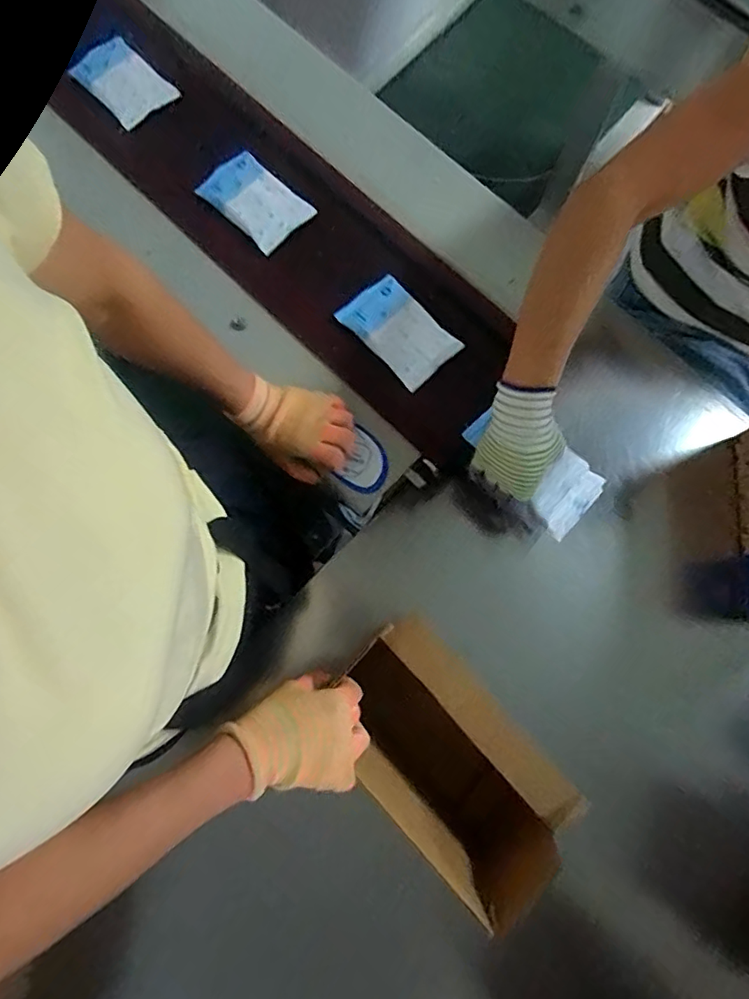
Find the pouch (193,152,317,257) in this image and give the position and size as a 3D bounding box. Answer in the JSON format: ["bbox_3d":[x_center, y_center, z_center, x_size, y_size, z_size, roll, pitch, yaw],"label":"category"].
[{"bbox_3d":[-0.150,-0.375,0.705,0.126,0.020,0.082,44,79,9],"label":"pouch"}]

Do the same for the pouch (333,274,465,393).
[{"bbox_3d":[0.029,-0.200,0.674,0.082,0.024,0.130,-42,80,-10],"label":"pouch"}]

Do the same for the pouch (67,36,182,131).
[{"bbox_3d":[-0.325,-0.542,0.729,0.103,0.008,0.082,41,83,-9],"label":"pouch"}]

